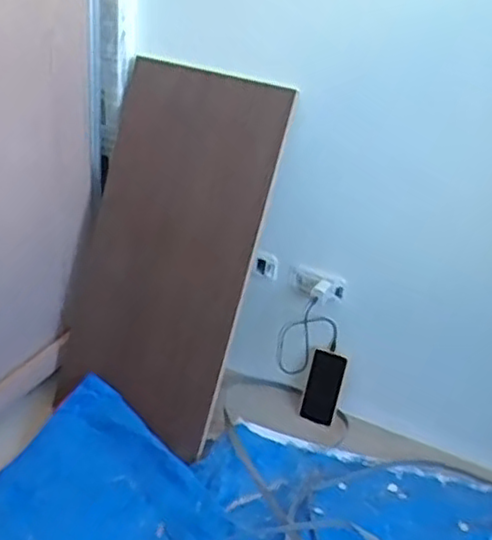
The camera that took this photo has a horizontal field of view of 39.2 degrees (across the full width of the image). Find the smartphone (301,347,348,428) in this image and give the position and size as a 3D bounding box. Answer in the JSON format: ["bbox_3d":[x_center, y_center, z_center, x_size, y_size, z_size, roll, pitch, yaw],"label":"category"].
[{"bbox_3d":[0.163,0.244,1.443,0.070,0.161,0.012,13,17,3],"label":"smartphone"}]

